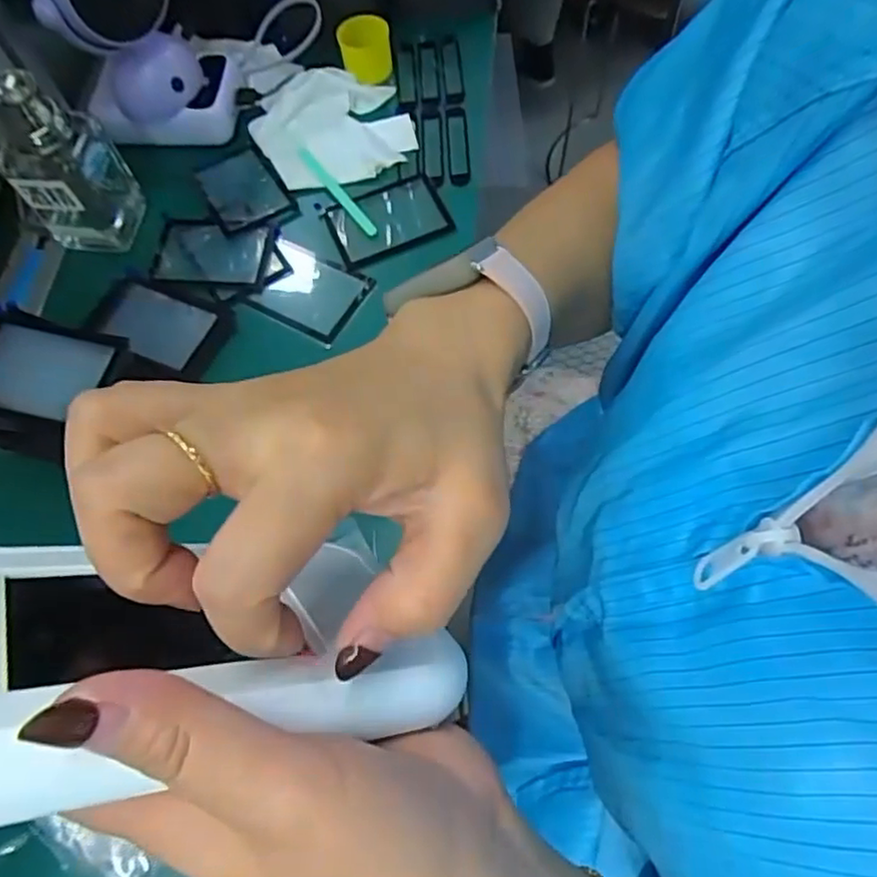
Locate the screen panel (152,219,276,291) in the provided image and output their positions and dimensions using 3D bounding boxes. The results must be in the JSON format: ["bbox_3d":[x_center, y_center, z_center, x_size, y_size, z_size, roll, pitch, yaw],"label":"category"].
[{"bbox_3d":[-0.159,-0.132,0.470,0.079,0.006,0.056,5,66,5],"label":"screen panel"}]

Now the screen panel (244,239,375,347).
[{"bbox_3d":[-0.090,-0.101,0.456,0.074,0.004,0.056,27,77,10],"label":"screen panel"}]

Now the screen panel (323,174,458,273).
[{"bbox_3d":[-0.037,-0.157,0.477,0.082,0.007,0.058,-21,66,-7],"label":"screen panel"}]

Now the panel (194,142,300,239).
[{"bbox_3d":[-0.145,-0.184,0.494,0.055,0.008,0.083,-29,67,-11],"label":"panel"}]

